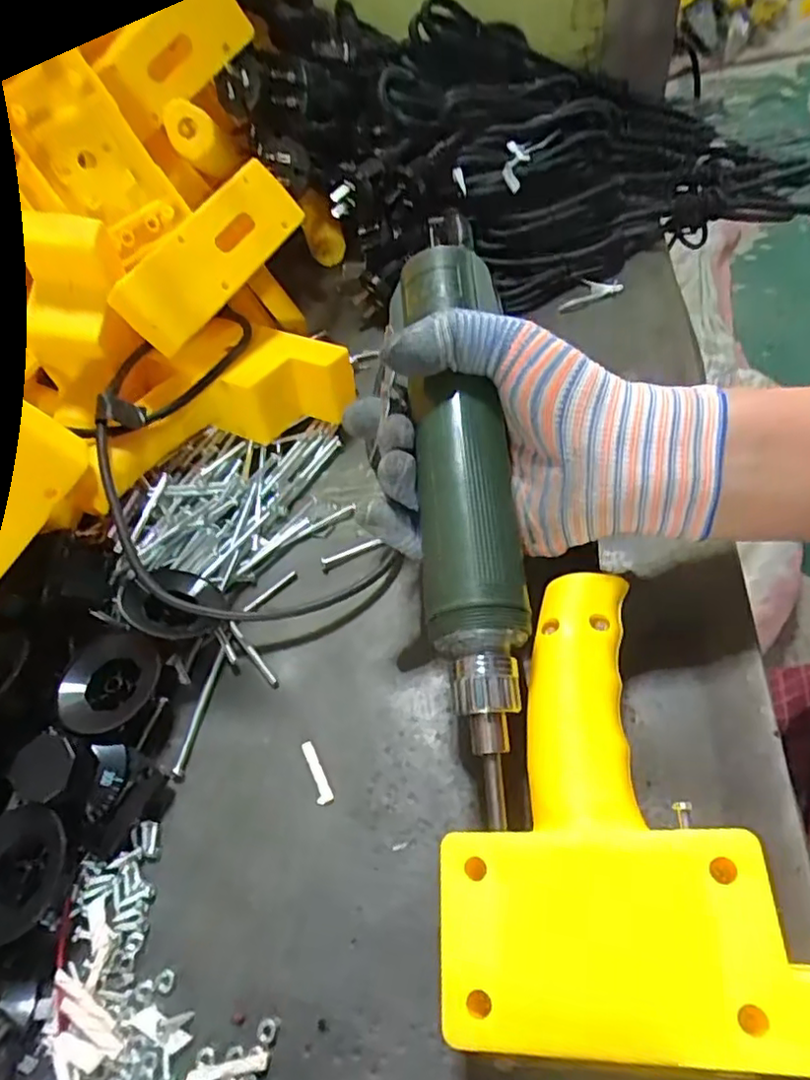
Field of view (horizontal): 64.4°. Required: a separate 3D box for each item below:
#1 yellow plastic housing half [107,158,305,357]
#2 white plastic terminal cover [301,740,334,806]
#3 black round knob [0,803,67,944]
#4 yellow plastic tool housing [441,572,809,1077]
[{"bbox_3d":[-0.113,-0.157,0.363,0.028,0.042,0.112,-4,48,52],"label":"yellow plastic housing half"},{"bbox_3d":[-0.039,0.102,0.283,0.007,0.004,0.029,-25,54,-8],"label":"white plastic terminal cover"},{"bbox_3d":[-0.156,0.132,0.258,0.036,0.010,0.046,-15,54,0],"label":"black round knob"},{"bbox_3d":[0.077,0.088,0.229,0.121,0.035,0.152,-8,54,15],"label":"yellow plastic tool housing"}]

